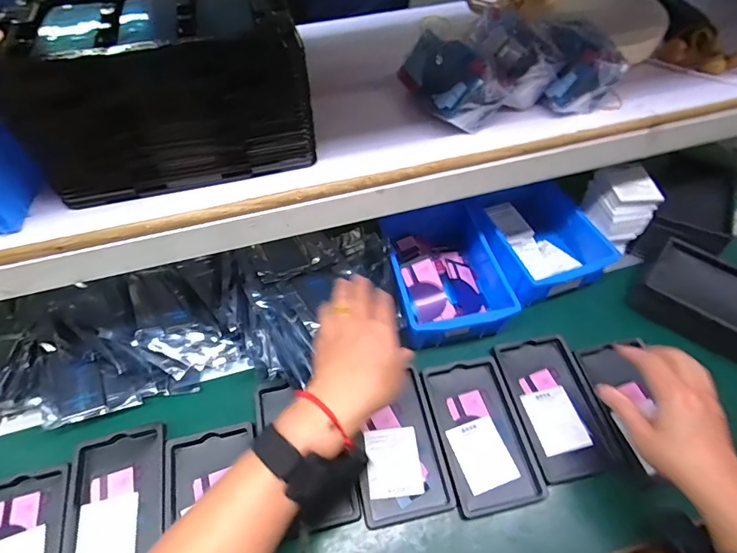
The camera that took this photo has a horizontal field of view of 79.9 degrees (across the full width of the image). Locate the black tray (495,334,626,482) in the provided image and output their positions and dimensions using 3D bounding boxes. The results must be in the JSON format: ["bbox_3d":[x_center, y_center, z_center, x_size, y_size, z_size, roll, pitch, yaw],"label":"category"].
[{"bbox_3d":[0.217,0.146,0.511,0.095,0.016,0.159,-11,53,-8],"label":"black tray"}]

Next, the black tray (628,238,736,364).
[{"bbox_3d":[0.444,0.030,0.570,0.163,0.062,0.099,37,61,25],"label":"black tray"}]

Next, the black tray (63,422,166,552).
[{"bbox_3d":[-0.255,0.240,0.444,0.092,0.020,0.155,-11,53,-8],"label":"black tray"}]

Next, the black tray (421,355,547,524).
[{"bbox_3d":[0.125,0.170,0.492,0.095,0.013,0.161,-10,53,-7],"label":"black tray"}]

